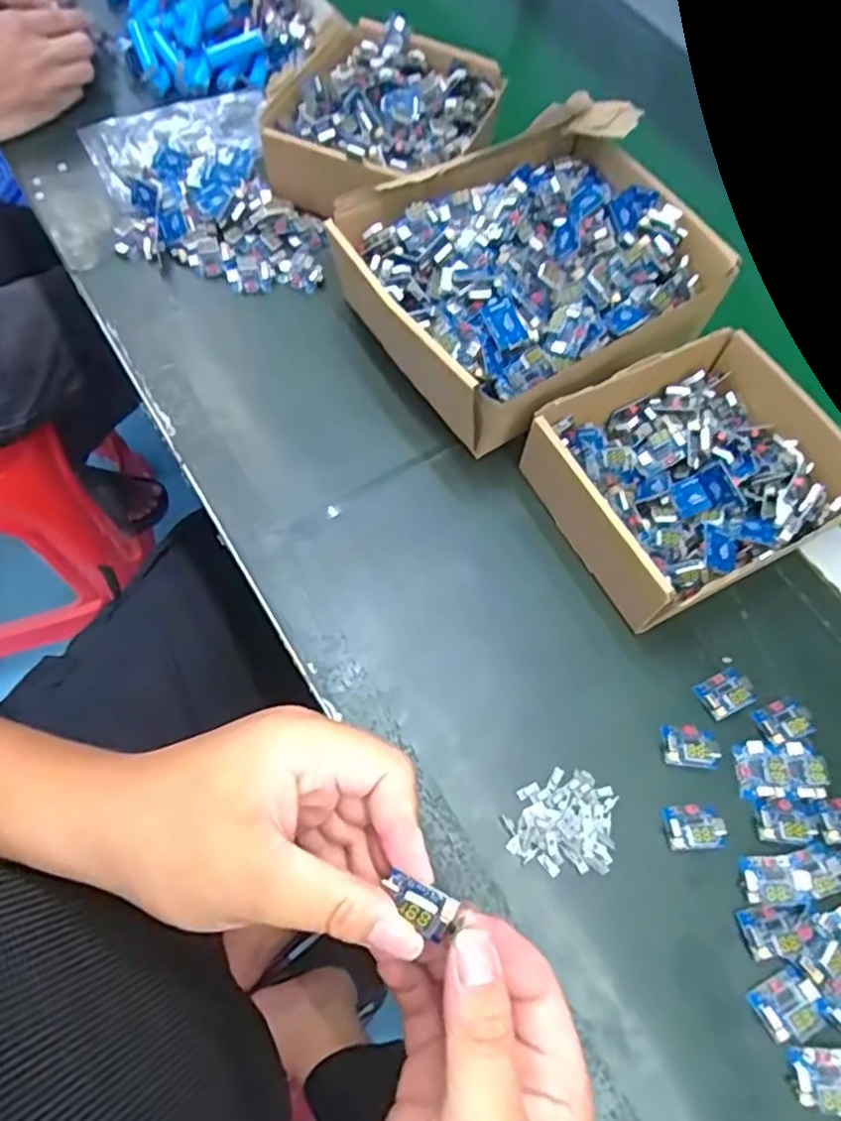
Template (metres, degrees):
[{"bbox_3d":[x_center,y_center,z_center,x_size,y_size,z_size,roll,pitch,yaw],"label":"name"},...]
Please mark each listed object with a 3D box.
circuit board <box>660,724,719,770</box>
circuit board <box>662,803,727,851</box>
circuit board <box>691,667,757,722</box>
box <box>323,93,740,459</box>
[{"bbox_3d":[0.148,0.100,0.369,0.030,0.012,0.022,4,65,-1],"label":"circuit board"},{"bbox_3d":[0.143,0.137,0.351,0.030,0.011,0.021,-3,65,-5],"label":"circuit board"},{"bbox_3d":[0.174,0.075,0.386,0.031,0.008,0.023,-24,69,-14],"label":"circuit board"},{"bbox_3d":[0.070,-0.189,0.459,0.235,0.081,0.195,-29,70,-17],"label":"box"}]

